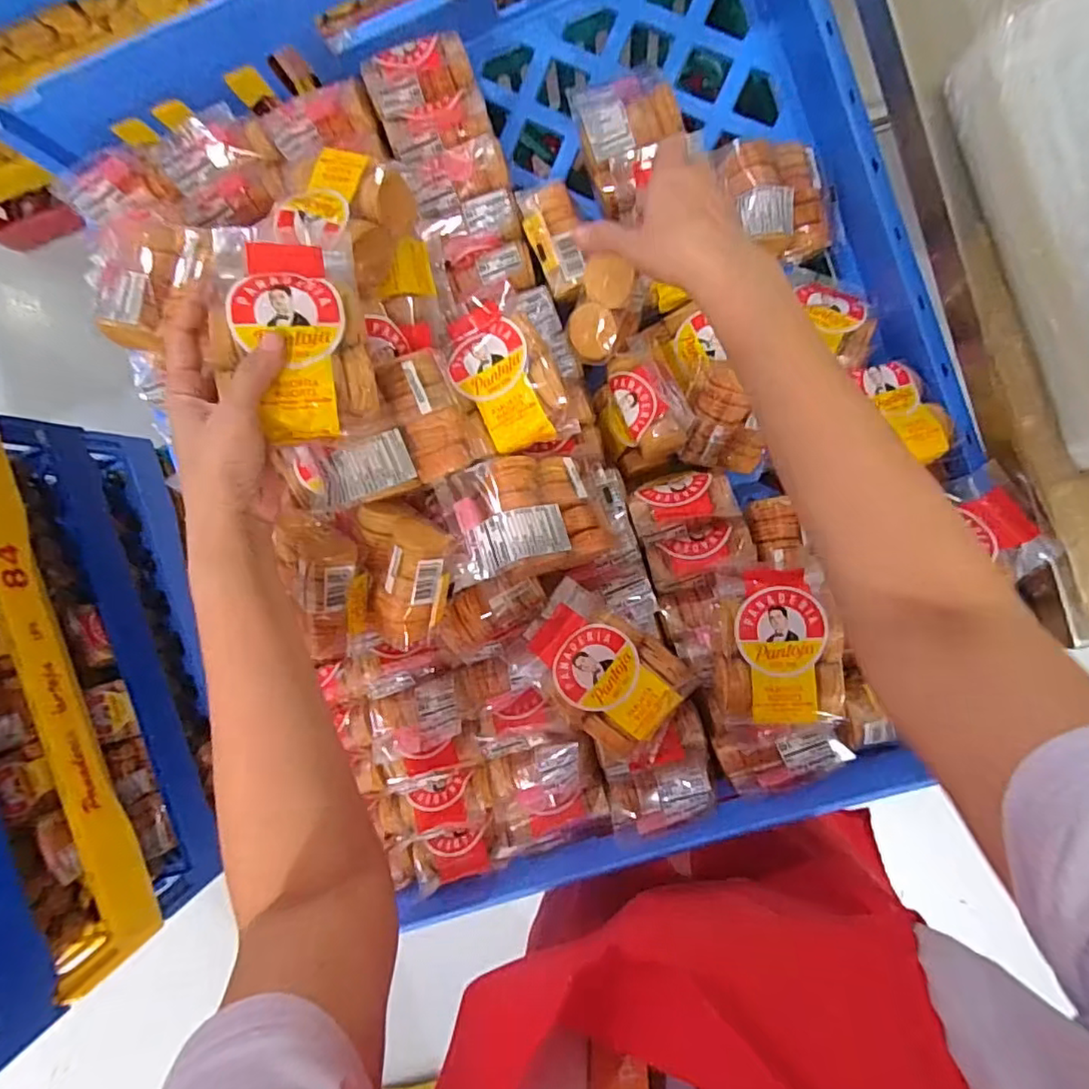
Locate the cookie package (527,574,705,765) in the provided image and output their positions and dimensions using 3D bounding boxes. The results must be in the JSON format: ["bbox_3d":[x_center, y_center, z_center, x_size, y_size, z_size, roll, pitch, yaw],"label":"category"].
[{"bbox_3d":[0.048,0.098,0.464,0.131,0.049,0.083,36,95,3],"label":"cookie package"}]

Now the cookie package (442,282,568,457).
[{"bbox_3d":[-0.032,-0.136,0.464,0.079,0.040,0.133,-22,90,6],"label":"cookie package"}]

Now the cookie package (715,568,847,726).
[{"bbox_3d":[0.170,0.073,0.451,0.086,0.053,0.110,-4,92,6],"label":"cookie package"}]

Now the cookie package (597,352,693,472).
[{"bbox_3d":[0.080,-0.112,0.522,0.048,0.098,0.094,-19,84,-33],"label":"cookie package"}]

